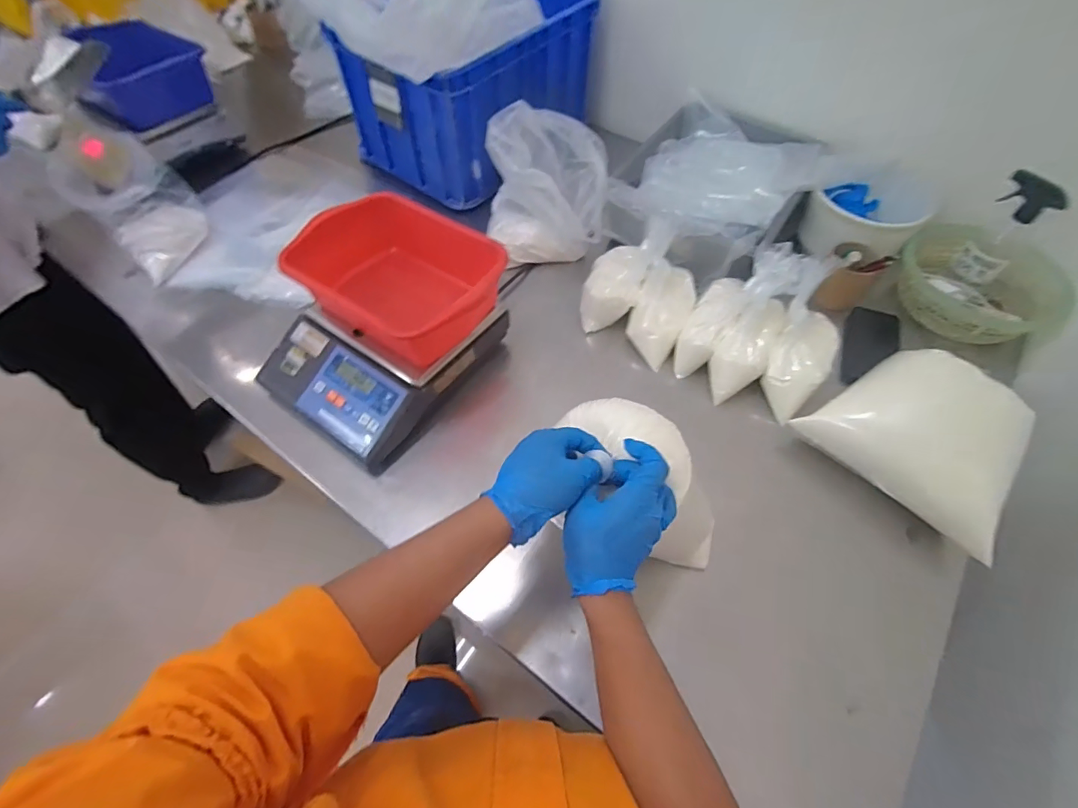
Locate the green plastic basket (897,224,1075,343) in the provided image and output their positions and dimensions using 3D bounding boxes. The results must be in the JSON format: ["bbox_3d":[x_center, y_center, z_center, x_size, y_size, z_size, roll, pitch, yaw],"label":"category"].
[{"bbox_3d":[0.761,-0.208,0.816,0.242,0.113,0.219,3,58,1],"label":"green plastic basket"}]

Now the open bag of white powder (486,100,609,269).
[{"bbox_3d":[0.009,-0.421,0.892,0.220,0.191,0.242,0,58,-1],"label":"open bag of white powder"}]

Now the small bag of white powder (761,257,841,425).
[{"bbox_3d":[0.403,-0.088,0.702,0.101,0.235,0.080,7,16,4],"label":"small bag of white powder"}]

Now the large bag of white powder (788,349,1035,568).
[{"bbox_3d":[0.524,0.032,0.636,0.251,0.114,0.193,40,65,22],"label":"large bag of white powder"}]

